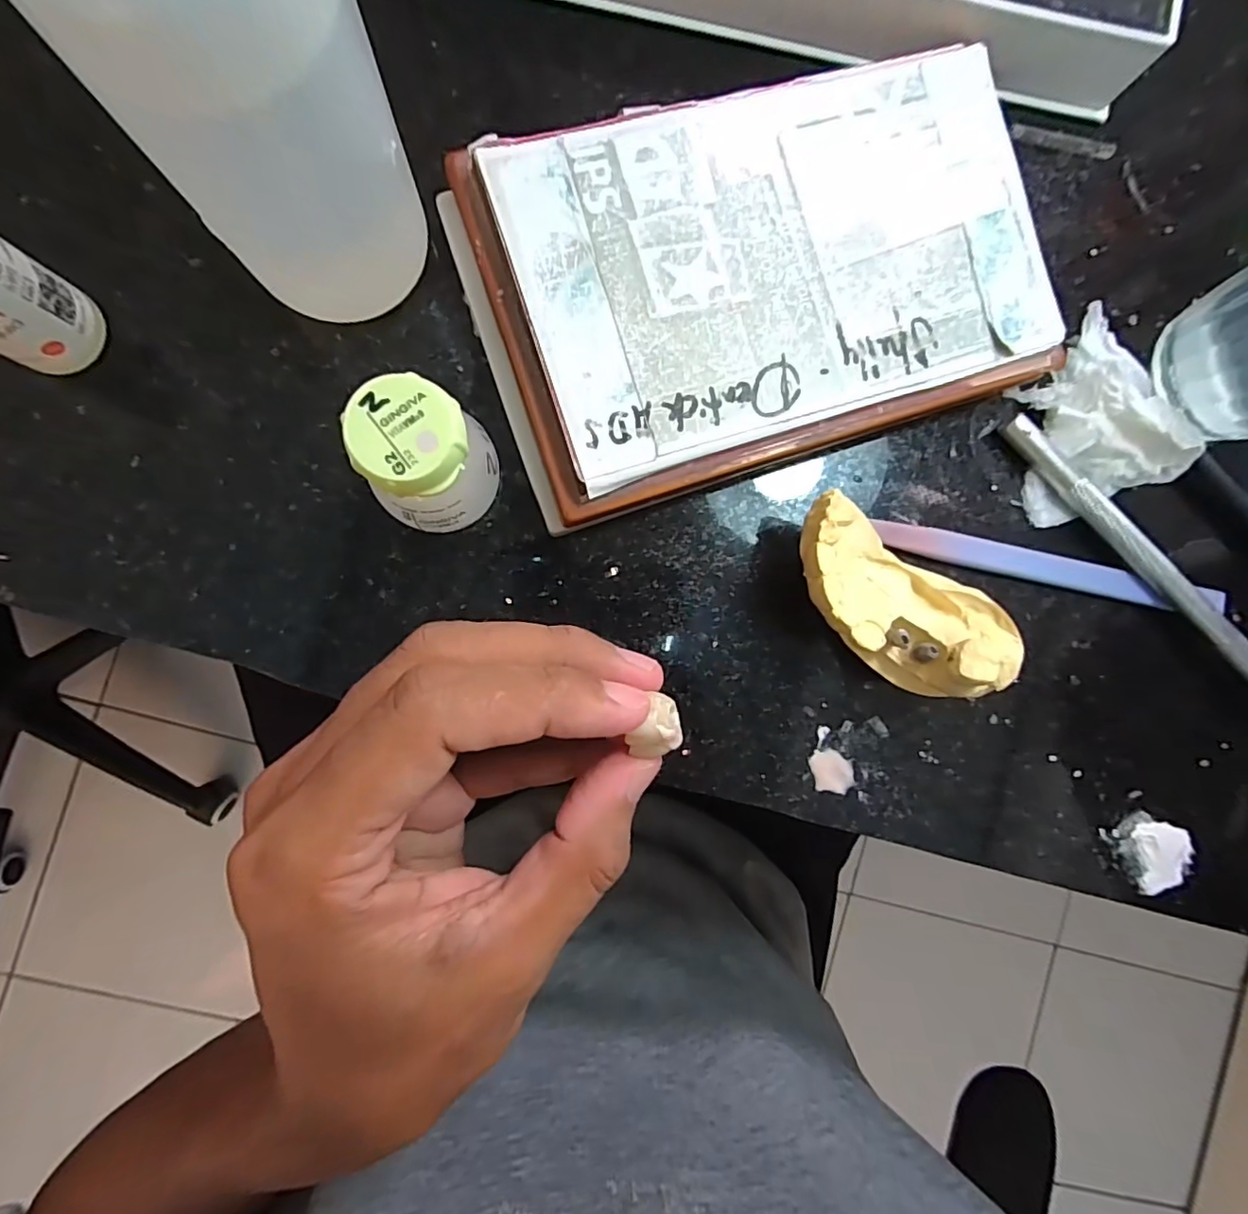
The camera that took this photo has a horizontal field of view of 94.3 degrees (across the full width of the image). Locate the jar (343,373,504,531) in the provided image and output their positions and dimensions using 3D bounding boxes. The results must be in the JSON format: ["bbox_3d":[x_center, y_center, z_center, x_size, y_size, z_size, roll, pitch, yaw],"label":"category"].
[{"bbox_3d":[-0.048,-0.035,0.141,0.028,0.042,0.029,0,90,-7],"label":"jar"}]

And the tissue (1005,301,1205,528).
[{"bbox_3d":[0.143,-0.058,0.174,0.049,0.015,0.055,-23,93,-6],"label":"tissue"}]

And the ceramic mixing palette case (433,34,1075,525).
[{"bbox_3d":[0.039,-0.087,0.155,0.153,0.022,0.093,-18,92,-6],"label":"ceramic mixing palette case"}]

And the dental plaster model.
[{"bbox_3d":[0.074,0.000,0.160,0.068,0.035,0.032,34,86,-6],"label":"dental plaster model"}]

